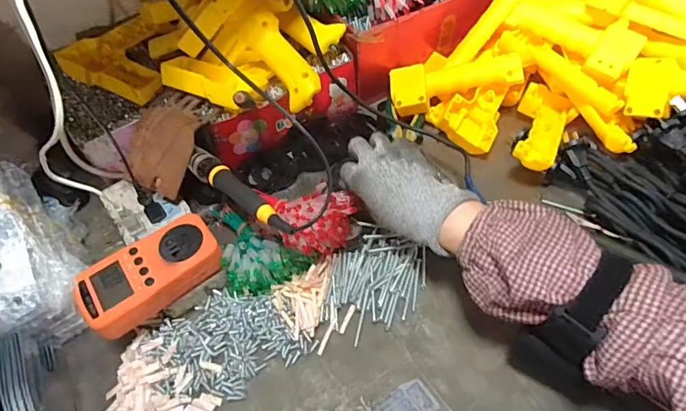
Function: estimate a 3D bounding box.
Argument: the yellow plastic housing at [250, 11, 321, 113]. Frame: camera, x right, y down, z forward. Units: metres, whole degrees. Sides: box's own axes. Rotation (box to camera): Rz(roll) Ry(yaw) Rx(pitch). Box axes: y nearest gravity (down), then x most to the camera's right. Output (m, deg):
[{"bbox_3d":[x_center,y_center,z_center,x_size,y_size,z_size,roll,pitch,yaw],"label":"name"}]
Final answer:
[{"bbox_3d":[-0.069,-0.172,0.507,0.038,0.029,0.120,-30,82,-17],"label":"yellow plastic housing"}]

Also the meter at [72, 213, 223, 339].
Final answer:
[{"bbox_3d":[-0.182,0.063,0.409,0.126,0.034,0.068,-34,58,-20],"label":"meter"}]

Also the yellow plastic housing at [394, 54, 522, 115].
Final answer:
[{"bbox_3d":[0.143,-0.158,0.554,0.162,0.043,0.058,-9,52,14],"label":"yellow plastic housing"}]

